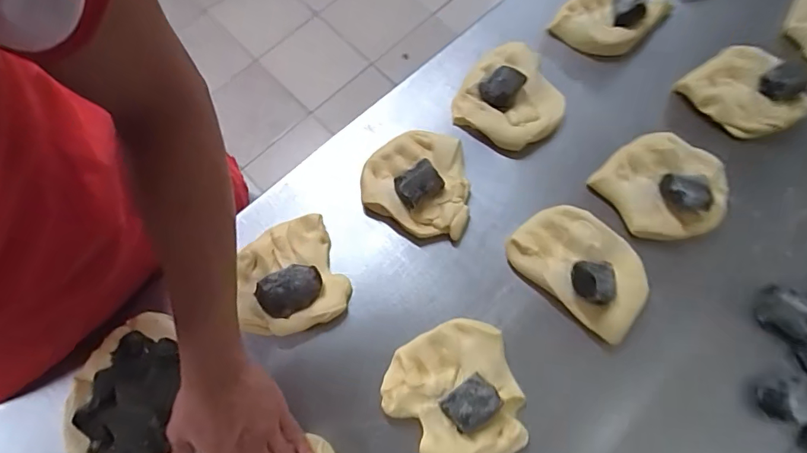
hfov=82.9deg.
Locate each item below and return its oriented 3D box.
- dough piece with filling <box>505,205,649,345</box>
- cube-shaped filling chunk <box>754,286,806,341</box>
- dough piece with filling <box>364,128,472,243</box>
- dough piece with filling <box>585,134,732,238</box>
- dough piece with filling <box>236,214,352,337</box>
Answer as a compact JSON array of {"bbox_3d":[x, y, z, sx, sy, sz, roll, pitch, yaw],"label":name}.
[{"bbox_3d":[0.207,0.037,0.518,0.161,0.057,0.112,40,77,12],"label":"dough piece with filling"},{"bbox_3d":[0.426,0.093,0.506,0.056,0.038,0.049,43,78,13],"label":"cube-shaped filling chunk"},{"bbox_3d":[0.015,-0.056,0.558,0.129,0.048,0.127,0,72,1],"label":"dough piece with filling"},{"bbox_3d":[0.319,-0.052,0.548,0.144,0.059,0.132,0,72,1],"label":"dough piece with filling"},{"bbox_3d":[-0.137,0.055,0.523,0.128,0.051,0.132,-20,73,-6],"label":"dough piece with filling"}]

